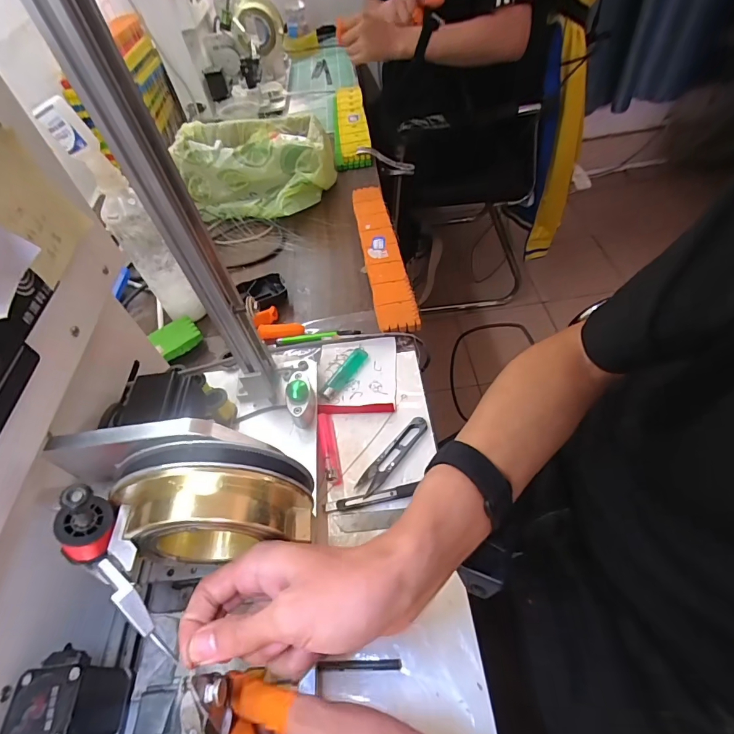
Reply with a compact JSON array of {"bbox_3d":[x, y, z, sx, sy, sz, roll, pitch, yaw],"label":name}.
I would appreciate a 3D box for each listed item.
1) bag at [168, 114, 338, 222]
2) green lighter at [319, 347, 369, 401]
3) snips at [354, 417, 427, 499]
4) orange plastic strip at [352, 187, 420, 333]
[{"bbox_3d":[-0.200,-0.360,0.758,0.267,0.106,0.210,-3,53,7],"label":"bag"},{"bbox_3d":[-0.027,0.007,0.508,0.017,0.009,0.082,27,61,26],"label":"green lighter"},{"bbox_3d":[0.029,0.091,0.435,0.022,0.009,0.102,34,64,29],"label":"snips"},{"bbox_3d":[0.021,-0.182,0.649,0.054,0.023,0.345,-10,52,1],"label":"orange plastic strip"}]

